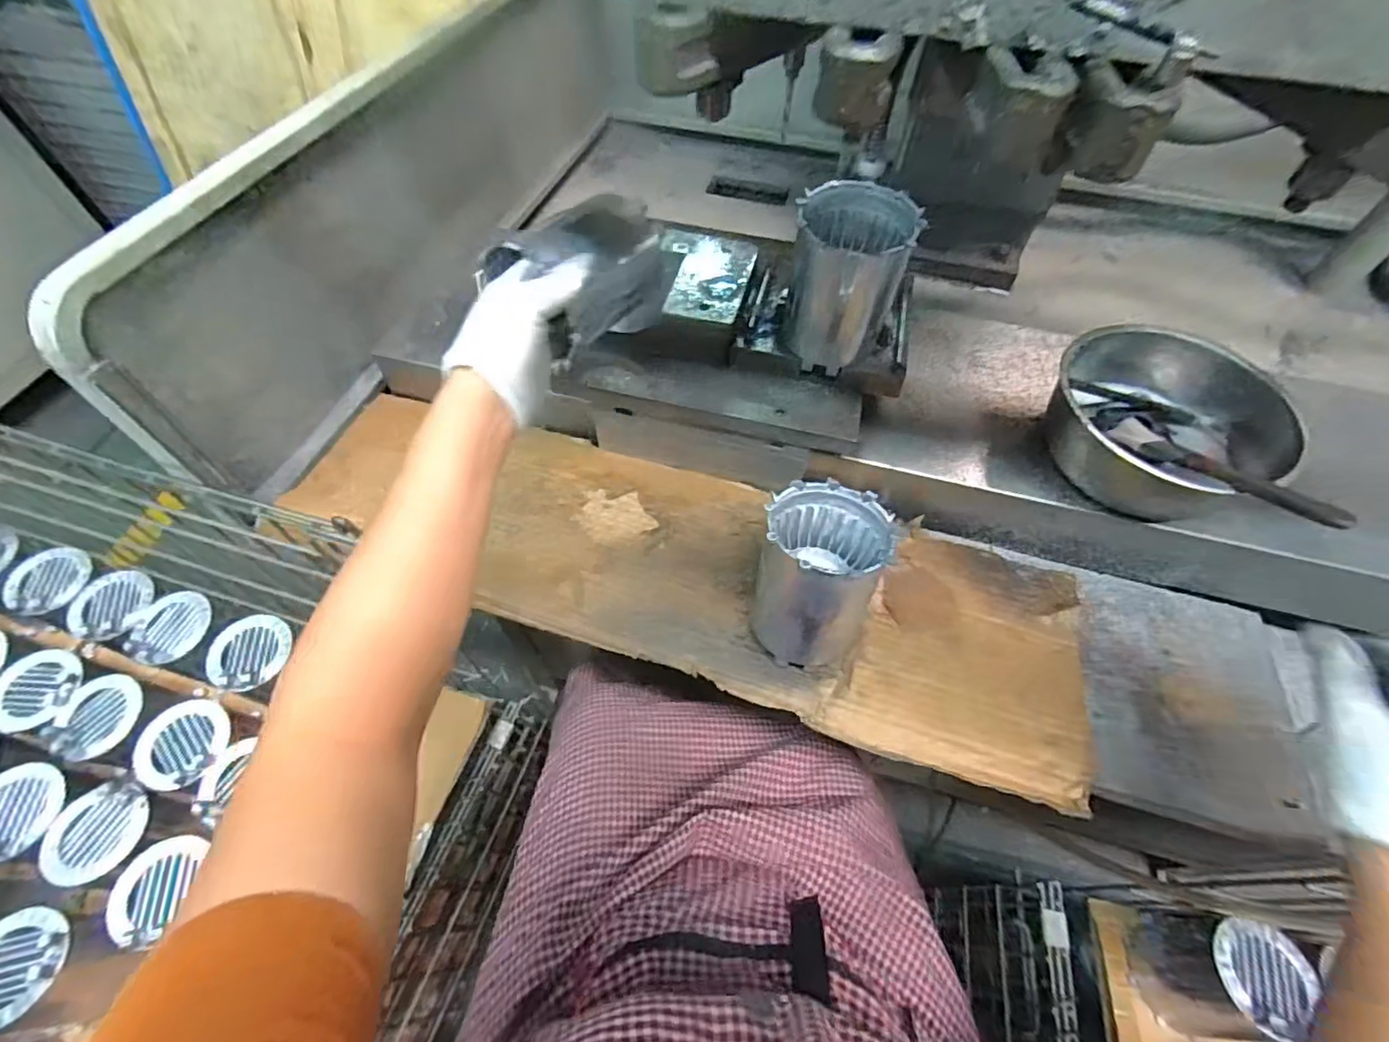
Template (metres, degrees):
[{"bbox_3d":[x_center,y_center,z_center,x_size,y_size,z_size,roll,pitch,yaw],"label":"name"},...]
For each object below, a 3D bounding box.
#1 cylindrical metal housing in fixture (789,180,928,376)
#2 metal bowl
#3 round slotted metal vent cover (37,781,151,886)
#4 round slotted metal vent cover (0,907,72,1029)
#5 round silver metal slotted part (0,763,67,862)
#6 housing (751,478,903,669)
[{"bbox_3d":[0.126,-0.202,0.497,0.088,0.113,0.080,1,57,-1],"label":"cylindrical metal housing in fixture"},{"bbox_3d":[0.416,-0.084,0.521,0.186,0.076,0.186,1,57,-1],"label":"metal bowl"},{"bbox_3d":[-0.590,0.306,0.576,0.076,0.024,0.086,0,57,-1],"label":"round slotted metal vent cover"},{"bbox_3d":[-0.600,0.389,0.510,0.090,0.014,0.081,24,60,13],"label":"round slotted metal vent cover"},{"bbox_3d":[-0.676,0.287,0.576,0.091,0.019,0.085,1,57,-1],"label":"round silver metal slotted part"},{"bbox_3d":[0.099,0.041,0.464,0.093,0.121,0.114,6,57,3],"label":"housing"}]

